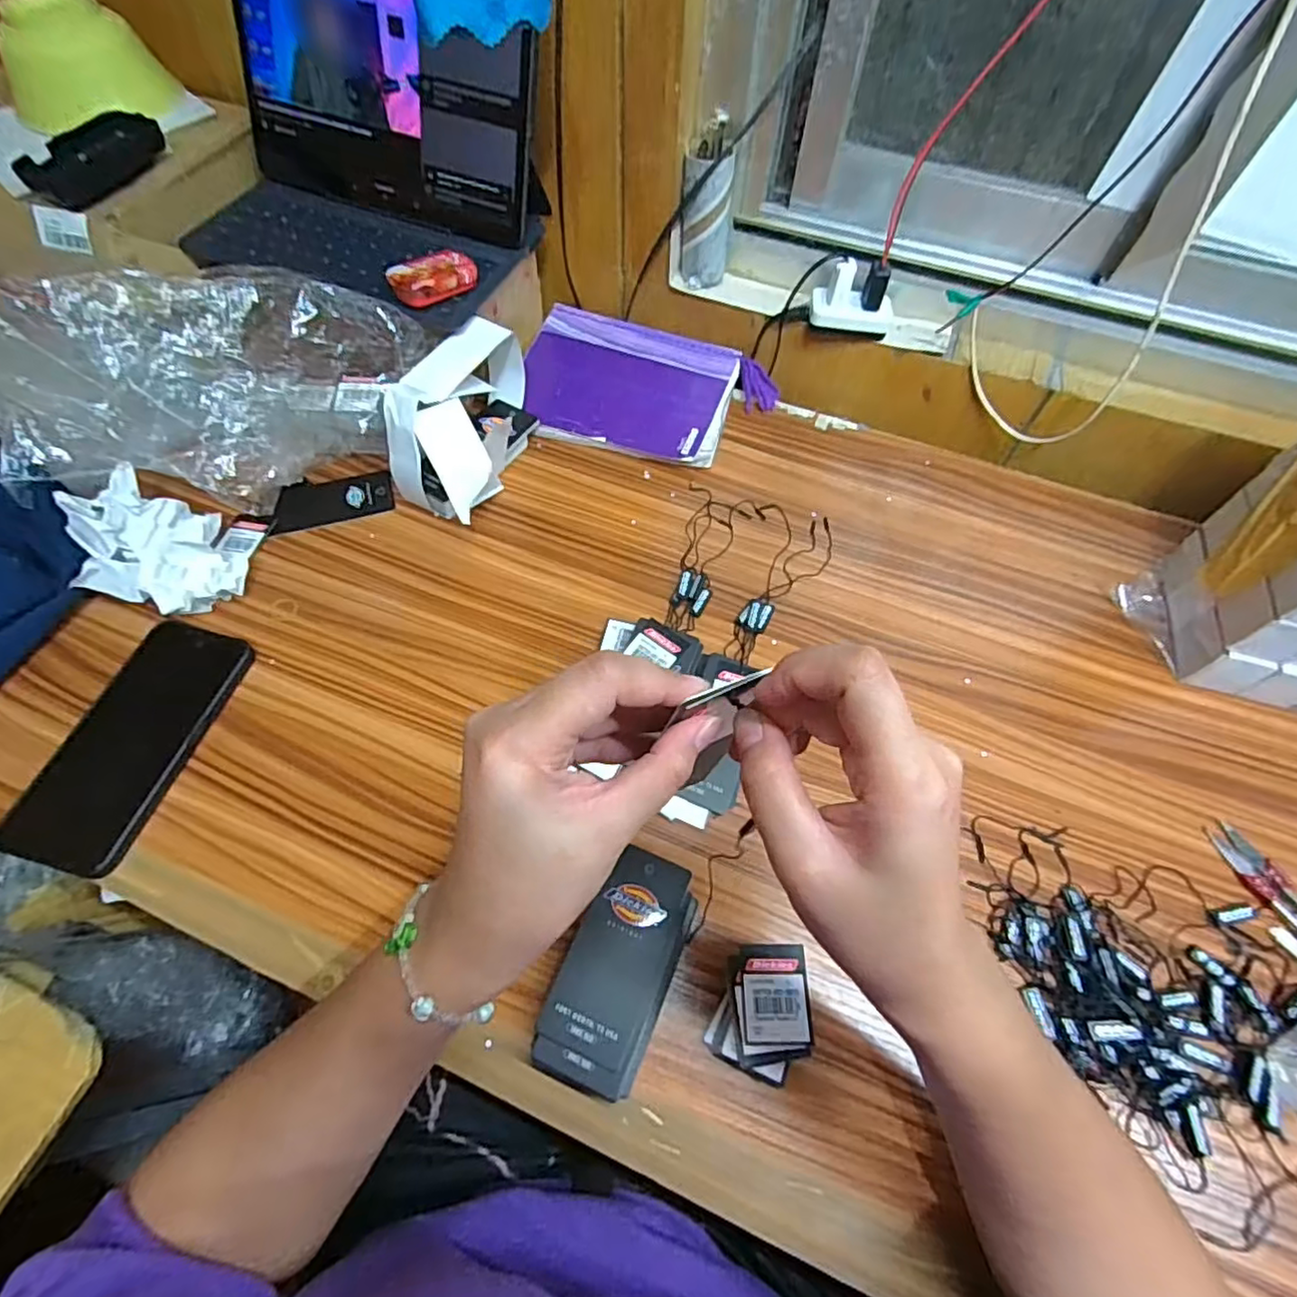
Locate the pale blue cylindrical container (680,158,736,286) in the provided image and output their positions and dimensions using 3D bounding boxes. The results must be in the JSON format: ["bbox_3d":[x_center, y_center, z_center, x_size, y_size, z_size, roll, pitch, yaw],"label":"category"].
[{"bbox_3d":[0.052,-0.378,0.554,0.045,0.093,0.041,4,60,0],"label":"pale blue cylindrical container"}]

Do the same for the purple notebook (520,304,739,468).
[{"bbox_3d":[-0.022,-0.255,0.608,0.200,0.032,0.149,14,61,5],"label":"purple notebook"}]

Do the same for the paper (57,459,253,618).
[{"bbox_3d":[-0.378,-0.073,0.477,0.136,0.054,0.095,35,65,16],"label":"paper"}]

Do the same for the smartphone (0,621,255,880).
[{"bbox_3d":[-0.348,0.060,0.425,0.080,0.011,0.171,13,61,5],"label":"smartphone"}]

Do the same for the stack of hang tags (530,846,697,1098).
[{"bbox_3d":[-0.015,0.181,0.359,0.058,0.030,0.120,23,62,10],"label":"stack of hang tags"}]

